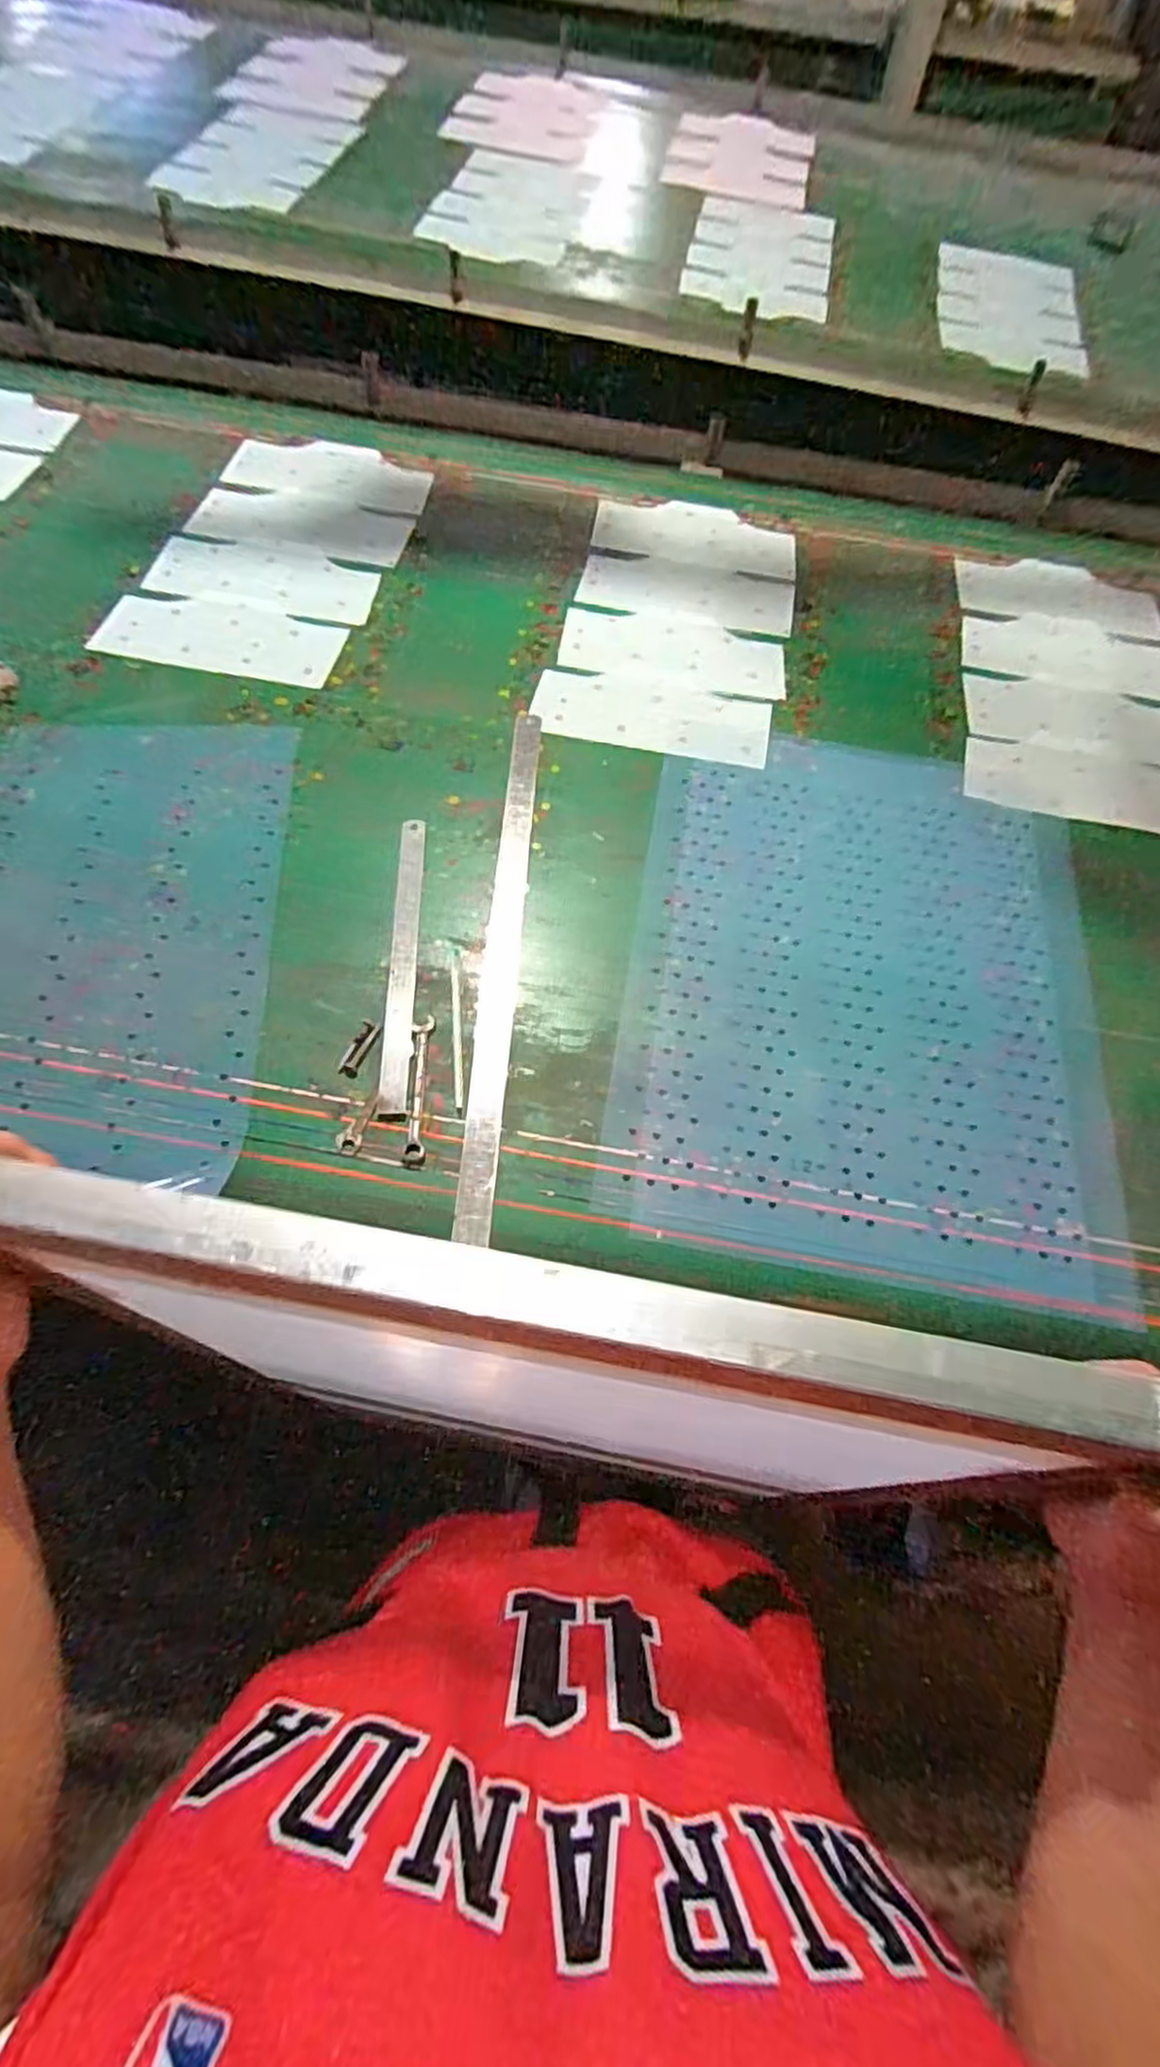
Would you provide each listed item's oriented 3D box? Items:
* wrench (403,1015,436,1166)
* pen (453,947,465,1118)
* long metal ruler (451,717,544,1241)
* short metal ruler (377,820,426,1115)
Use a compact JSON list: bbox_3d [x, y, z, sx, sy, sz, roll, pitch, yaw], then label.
[{"bbox_3d":[-0.146,0.048,0.682,0.020,0.004,0.140,0,66,-3],"label":"wrench"},{"bbox_3d":[-0.115,-0.006,0.712,0.009,0.004,0.172,-3,66,-4],"label":"pen"},{"bbox_3d":[-0.076,-0.097,0.757,0.034,0.004,0.601,4,65,-1],"label":"long metal ruler"},{"bbox_3d":[-0.173,-0.078,0.740,0.025,0.004,0.327,-1,66,-3],"label":"short metal ruler"}]

